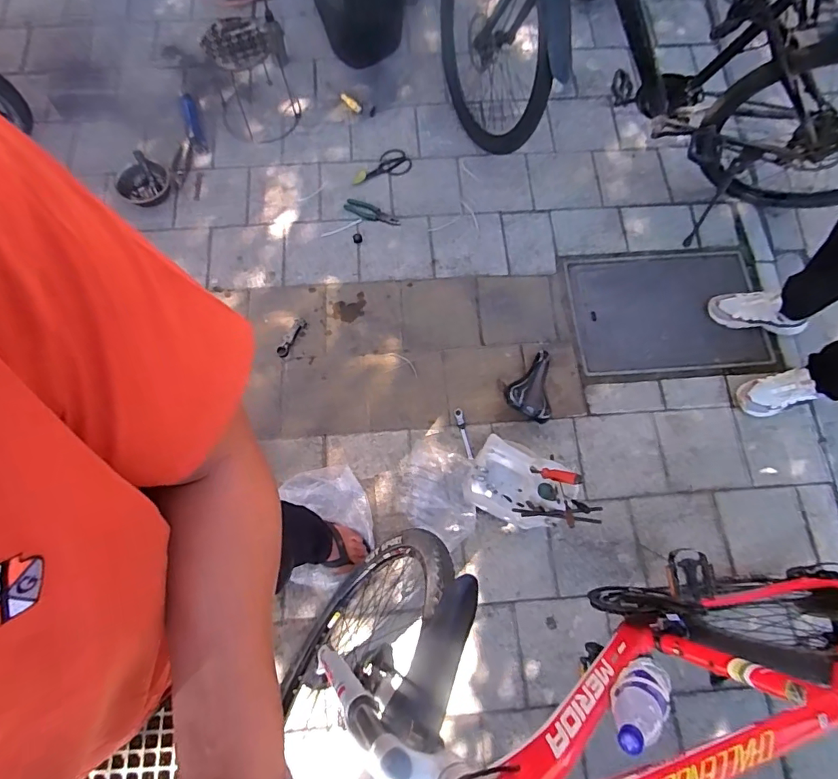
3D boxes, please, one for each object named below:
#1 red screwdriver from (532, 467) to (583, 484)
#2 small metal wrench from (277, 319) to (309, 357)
[{"bbox_3d":[0.291,0.183,1.026,0.016,0.126,0.026,33,72,-37],"label":"red screwdriver"},{"bbox_3d":[-0.397,-0.161,1.509,0.037,0.007,0.138,30,77,7],"label":"small metal wrench"}]

